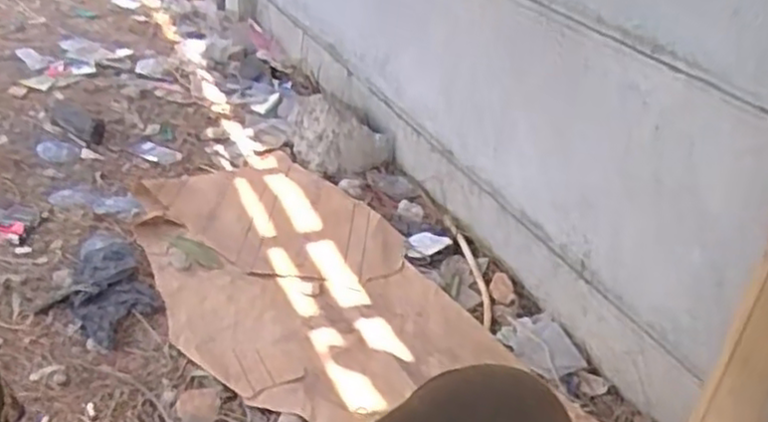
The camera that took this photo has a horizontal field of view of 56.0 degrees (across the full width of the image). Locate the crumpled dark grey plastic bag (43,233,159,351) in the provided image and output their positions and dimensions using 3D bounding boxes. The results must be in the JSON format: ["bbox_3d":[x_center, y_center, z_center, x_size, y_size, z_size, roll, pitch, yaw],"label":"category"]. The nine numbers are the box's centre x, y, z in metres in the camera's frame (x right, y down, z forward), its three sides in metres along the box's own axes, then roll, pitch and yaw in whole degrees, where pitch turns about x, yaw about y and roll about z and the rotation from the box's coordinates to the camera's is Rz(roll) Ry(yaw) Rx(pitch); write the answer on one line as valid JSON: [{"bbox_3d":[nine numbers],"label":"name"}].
[{"bbox_3d":[-0.494,0.138,1.320,0.175,0.035,0.297,5,32,-2],"label":"crumpled dark grey plastic bag"}]

